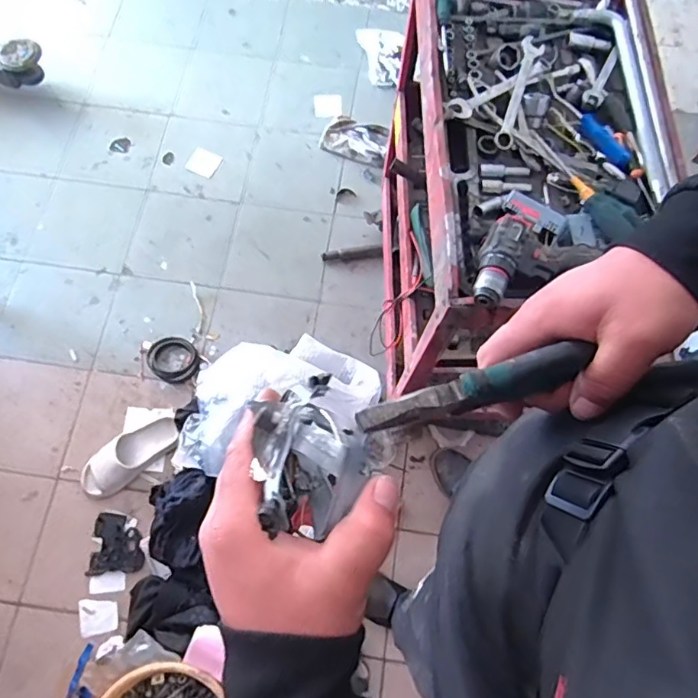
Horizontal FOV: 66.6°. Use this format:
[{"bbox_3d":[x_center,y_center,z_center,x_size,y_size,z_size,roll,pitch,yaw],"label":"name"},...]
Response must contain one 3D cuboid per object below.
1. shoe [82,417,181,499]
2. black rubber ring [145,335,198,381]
[{"bbox_3d":[-0.583,0.280,1.414,0.268,0.072,0.112,-36,77,-13],"label":"shoe"},{"bbox_3d":[-0.501,0.025,1.509,0.143,0.041,0.128,30,73,7],"label":"black rubber ring"}]

